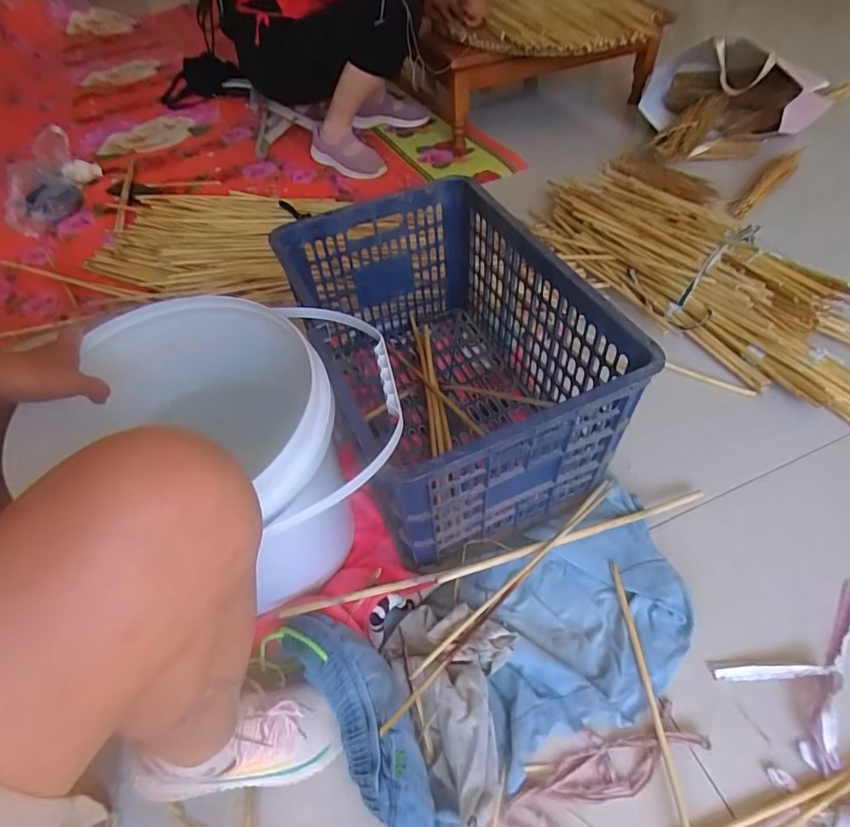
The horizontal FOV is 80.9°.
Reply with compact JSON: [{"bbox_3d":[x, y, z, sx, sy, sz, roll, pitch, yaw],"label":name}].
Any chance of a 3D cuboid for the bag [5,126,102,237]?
[{"bbox_3d":[-1.013,-0.622,1.336,0.234,0.163,0.316,-25,55,-14],"label":"bag"}]

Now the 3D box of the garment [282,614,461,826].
[{"bbox_3d":[-0.060,0.342,0.558,0.092,0.096,0.271,-32,54,-20],"label":"garment"}]

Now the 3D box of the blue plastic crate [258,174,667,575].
[{"bbox_3d":[0.023,-0.089,0.745,0.327,0.285,0.505,-20,54,-11],"label":"blue plastic crate"}]

